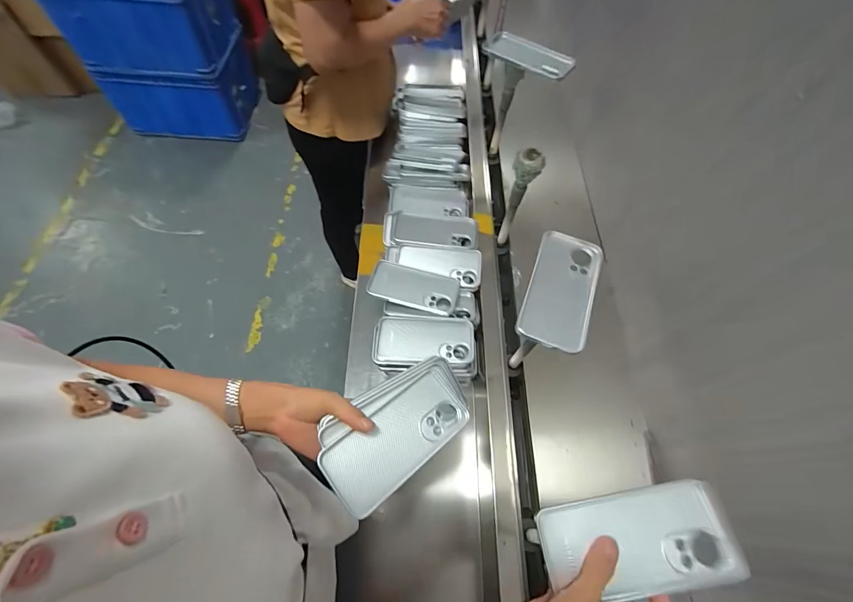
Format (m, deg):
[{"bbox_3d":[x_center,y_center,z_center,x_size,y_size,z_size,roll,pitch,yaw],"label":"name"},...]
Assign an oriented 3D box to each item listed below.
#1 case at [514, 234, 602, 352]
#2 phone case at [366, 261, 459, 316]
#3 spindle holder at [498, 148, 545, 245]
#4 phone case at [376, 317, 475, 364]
[{"bbox_3d":[0.166,-0.014,0.458,0.078,0.017,0.162,21,63,8],"label":"case"},{"bbox_3d":[-0.023,-0.027,0.694,0.161,0.013,0.086,15,63,5],"label":"phone case"},{"bbox_3d":[0.156,-0.169,0.657,0.041,0.212,0.033,26,64,10],"label":"spindle holder"},{"bbox_3d":[-0.001,0.067,0.638,0.163,0.017,0.087,1,62,-3],"label":"phone case"}]

